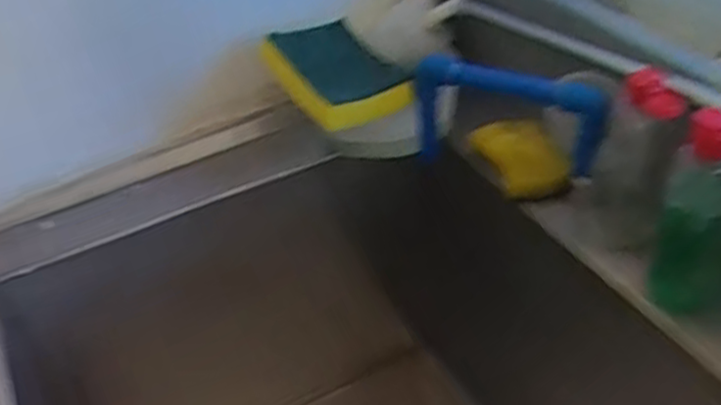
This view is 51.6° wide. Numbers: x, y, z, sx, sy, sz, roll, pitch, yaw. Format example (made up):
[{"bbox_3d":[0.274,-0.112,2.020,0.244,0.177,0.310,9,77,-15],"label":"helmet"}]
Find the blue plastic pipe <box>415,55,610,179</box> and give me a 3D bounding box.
[{"bbox_3d":[0.132,-0.063,0.692,0.194,0.134,0.046,24,49,31],"label":"blue plastic pipe"}]

